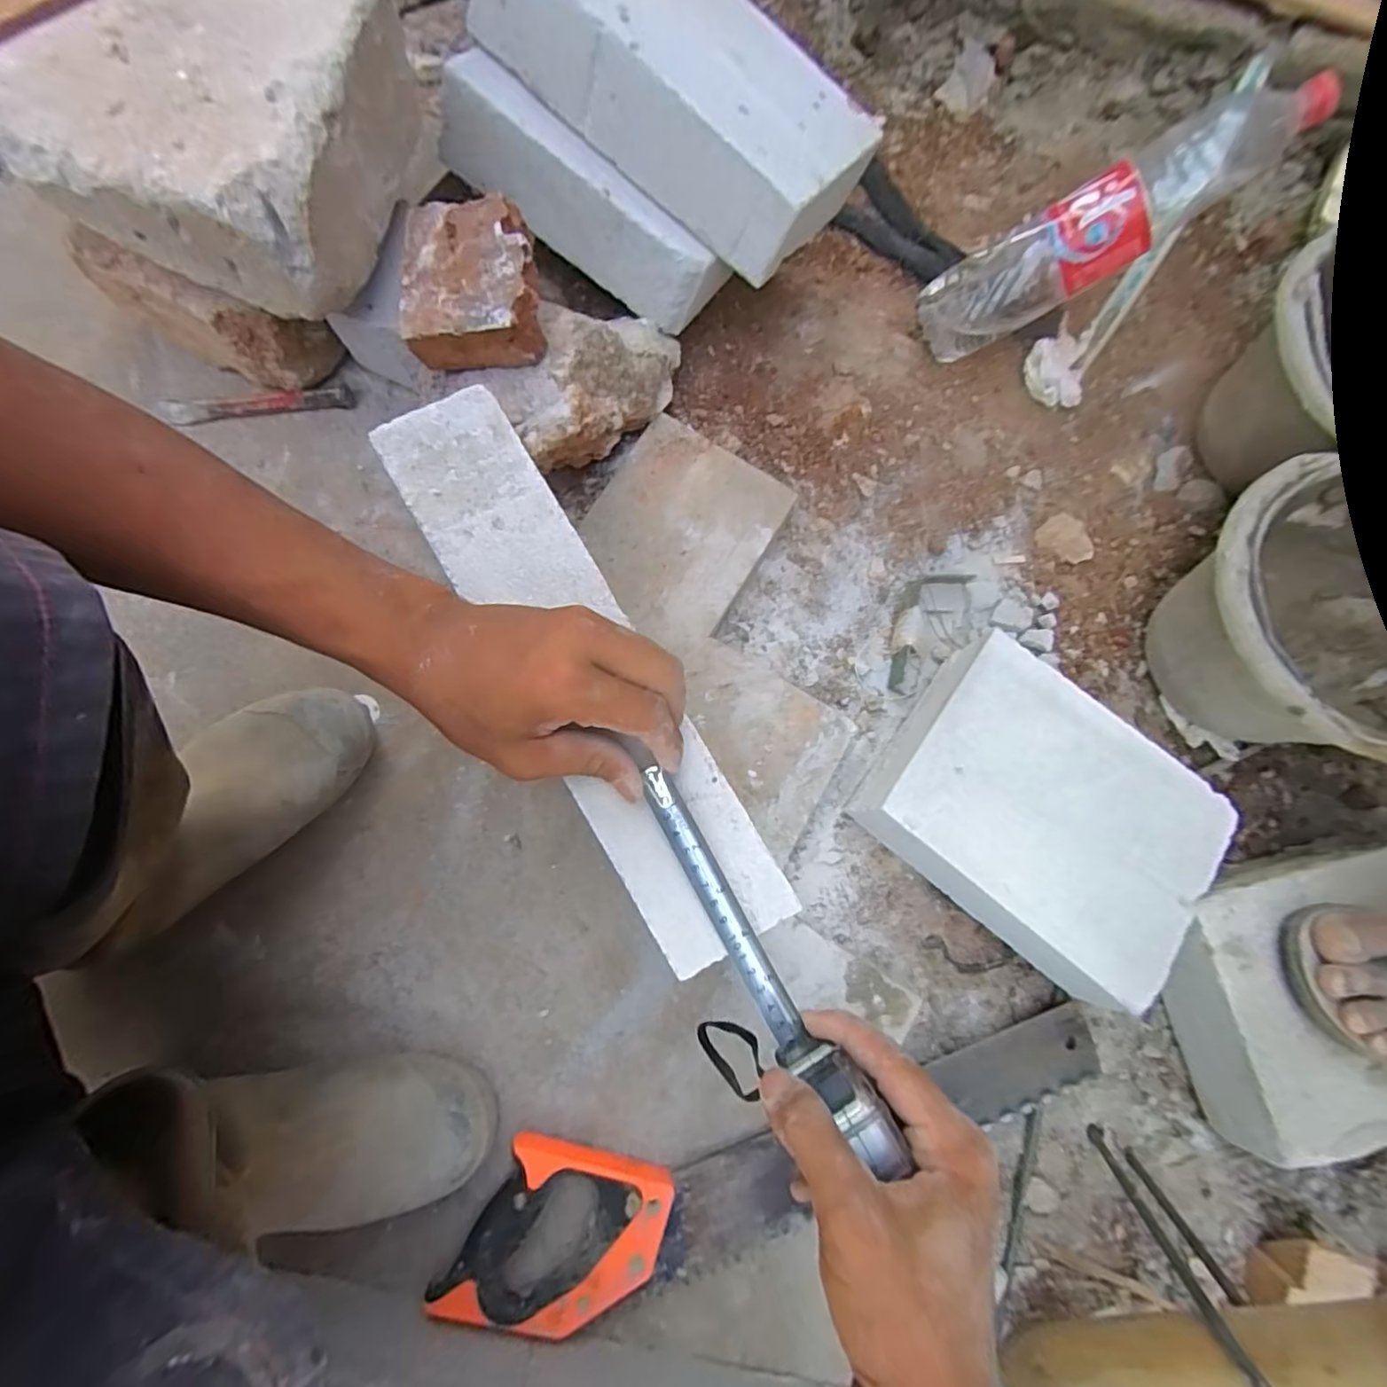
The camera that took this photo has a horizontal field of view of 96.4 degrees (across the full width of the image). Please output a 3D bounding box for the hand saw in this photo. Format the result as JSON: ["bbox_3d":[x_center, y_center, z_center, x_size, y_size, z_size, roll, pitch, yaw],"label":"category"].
[{"bbox_3d":[0.085,0.358,0.481,0.534,0.024,0.116,-7,84,-12],"label":"hand saw"}]

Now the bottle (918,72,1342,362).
[{"bbox_3d":[0.377,-0.436,0.580,0.324,0.073,0.084,-21,74,31],"label":"bottle"}]

